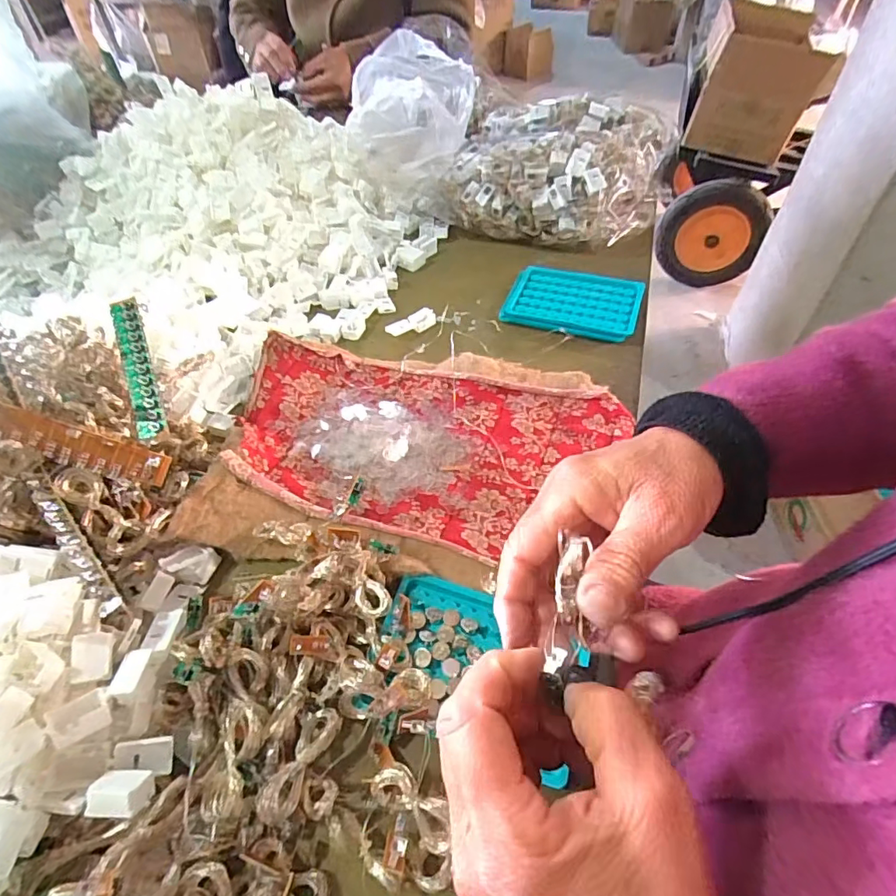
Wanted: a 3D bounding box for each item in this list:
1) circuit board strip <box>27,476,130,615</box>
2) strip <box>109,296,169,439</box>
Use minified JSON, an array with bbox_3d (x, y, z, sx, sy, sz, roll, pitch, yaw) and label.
[{"bbox_3d":[-0.228,0.057,0.318,0.012,0.016,0.110,-36,71,-25],"label":"circuit board strip"},{"bbox_3d":[-0.240,-0.063,0.406,0.022,0.009,0.118,-18,78,-12],"label":"strip"}]

